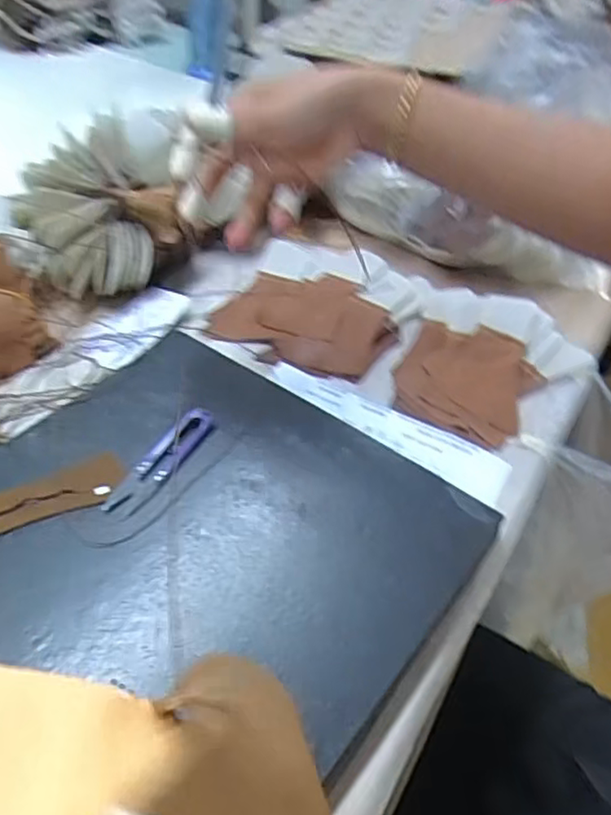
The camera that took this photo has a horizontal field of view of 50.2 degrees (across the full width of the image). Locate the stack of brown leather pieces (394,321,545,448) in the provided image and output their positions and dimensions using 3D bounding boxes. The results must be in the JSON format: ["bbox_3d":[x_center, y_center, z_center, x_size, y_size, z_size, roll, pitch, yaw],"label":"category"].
[{"bbox_3d":[0.134,-0.026,0.548,0.109,0.025,0.108,24,48,17],"label":"stack of brown leather pieces"}]

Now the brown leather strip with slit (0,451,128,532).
[{"bbox_3d":[-0.182,0.062,0.425,0.126,0.004,0.038,-17,50,-22],"label":"brown leather strip with slit"}]

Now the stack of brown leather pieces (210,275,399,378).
[{"bbox_3d":[0.002,-0.080,0.596,0.146,0.017,0.119,27,49,20],"label":"stack of brown leather pieces"}]

